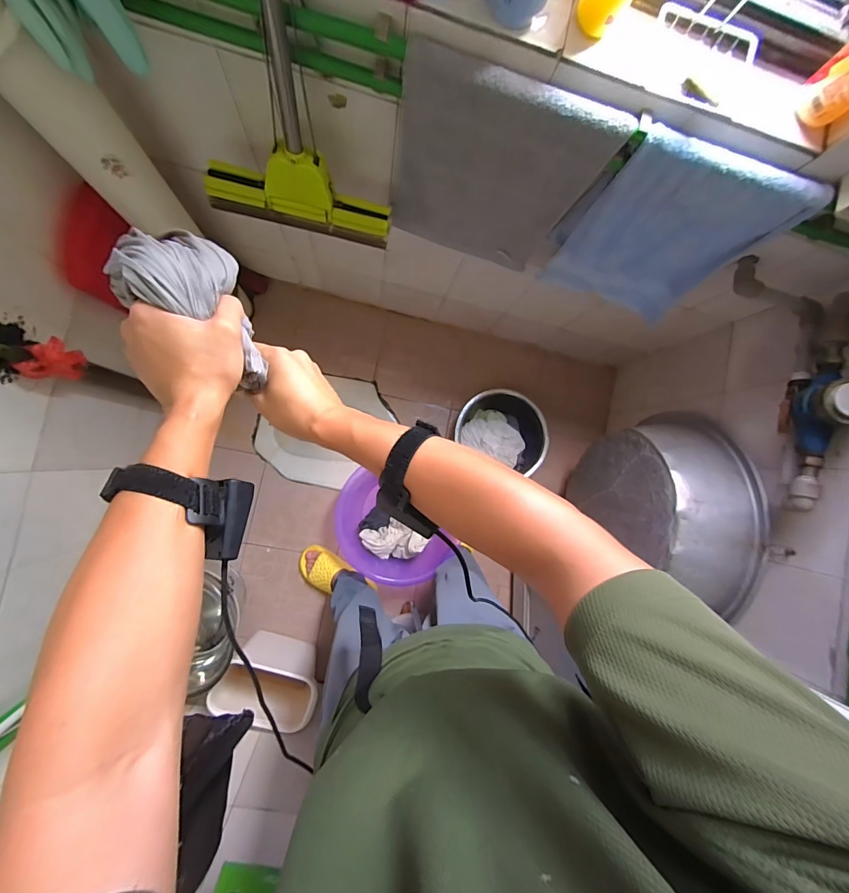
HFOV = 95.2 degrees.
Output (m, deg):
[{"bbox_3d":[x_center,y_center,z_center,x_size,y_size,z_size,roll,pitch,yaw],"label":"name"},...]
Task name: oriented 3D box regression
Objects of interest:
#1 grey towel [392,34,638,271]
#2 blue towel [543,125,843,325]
[{"bbox_3d":[0.106,-0.460,0.684,0.314,0.370,0.026,14,86,-8],"label":"grey towel"},{"bbox_3d":[0.438,-0.396,0.764,0.340,0.400,0.046,15,85,-8],"label":"blue towel"}]

